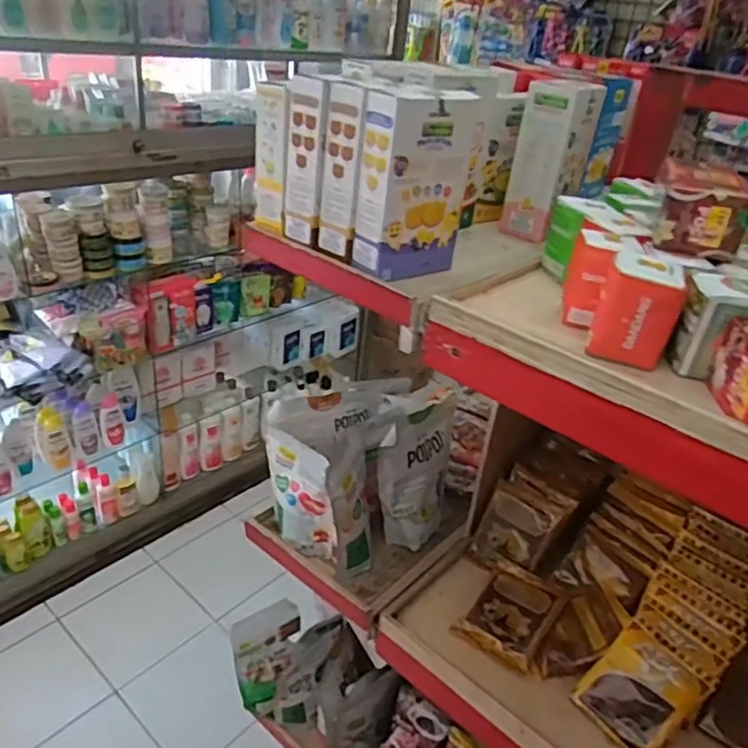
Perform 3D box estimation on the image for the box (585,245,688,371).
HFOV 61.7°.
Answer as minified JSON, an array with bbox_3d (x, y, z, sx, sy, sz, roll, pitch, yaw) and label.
[{"bbox_3d":[0.209,-0.055,0.493,0.059,0.072,0.079,21,33,23],"label":"box"}]

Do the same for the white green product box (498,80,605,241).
[{"bbox_3d":[0.209,-0.255,0.742,0.061,0.167,0.094,24,34,27],"label":"white green product box"}]

